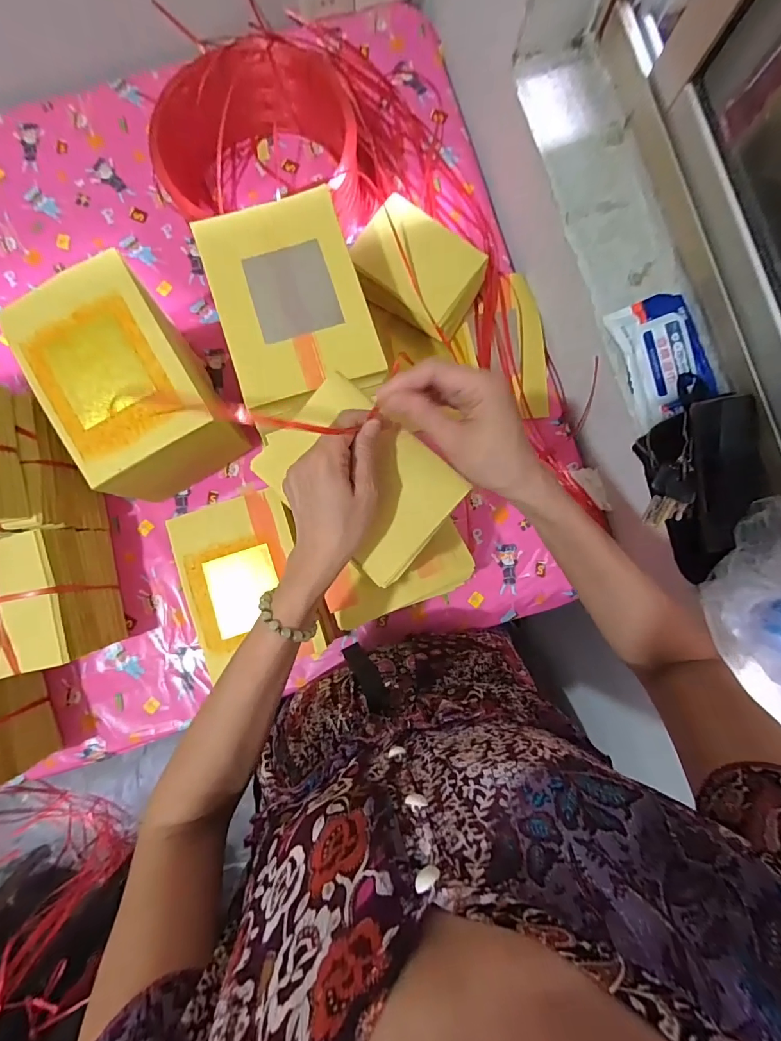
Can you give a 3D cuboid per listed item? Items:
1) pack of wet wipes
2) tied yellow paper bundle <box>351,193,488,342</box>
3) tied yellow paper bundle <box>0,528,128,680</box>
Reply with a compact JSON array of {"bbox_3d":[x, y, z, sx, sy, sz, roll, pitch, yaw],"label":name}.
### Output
[{"bbox_3d":[0.330,-0.199,0.542,0.091,0.034,0.147,-18,87,-2],"label":"pack of wet wipes"},{"bbox_3d":[0.035,-0.356,0.644,0.174,0.085,0.123,34,87,1],"label":"tied yellow paper bundle"},{"bbox_3d":[-0.462,0.104,0.586,0.131,0.157,0.169,-13,87,-1],"label":"tied yellow paper bundle"}]

